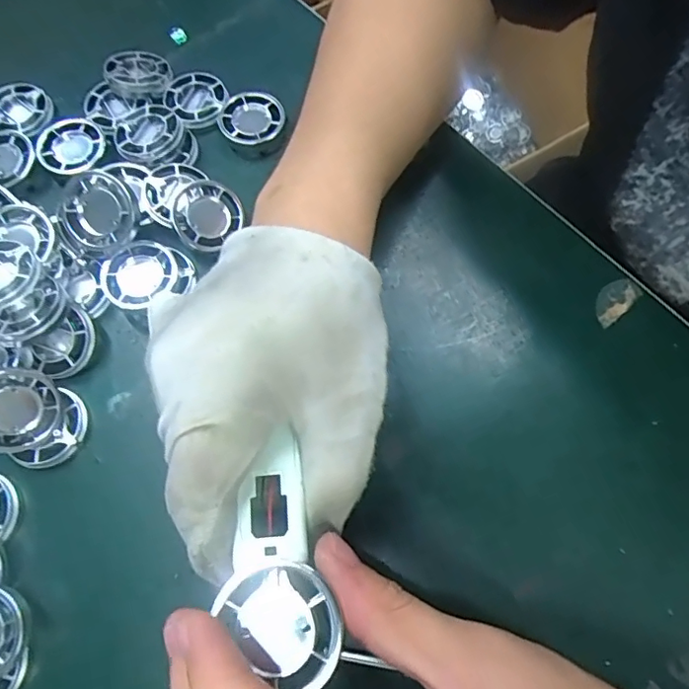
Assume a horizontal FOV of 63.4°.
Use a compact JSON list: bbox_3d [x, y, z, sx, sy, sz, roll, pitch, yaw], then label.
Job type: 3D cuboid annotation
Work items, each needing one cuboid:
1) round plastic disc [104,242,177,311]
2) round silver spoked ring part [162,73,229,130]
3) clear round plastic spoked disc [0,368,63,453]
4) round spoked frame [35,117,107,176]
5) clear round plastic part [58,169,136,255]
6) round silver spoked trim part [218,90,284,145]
[{"bbox_3d":[-0.106,-0.034,0.290,0.036,0.015,0.032,-26,71,-8],"label":"round plastic disc"},{"bbox_3d":[-0.090,-0.149,0.342,0.037,0.009,0.039,0,69,1],"label":"round silver spoked ring part"},{"bbox_3d":[-0.151,0.030,0.254,0.037,0.004,0.036,-6,102,-28],"label":"clear round plastic spoked disc"},{"bbox_3d":[-0.162,-0.117,0.327,0.036,0.008,0.037,0,69,1],"label":"round spoked frame"},{"bbox_3d":[-0.125,-0.067,0.284,0.037,0.008,0.037,-2,105,-9],"label":"clear round plastic part"},{"bbox_3d":[-0.055,-0.135,0.332,0.038,0.005,0.037,0,73,-1],"label":"round silver spoked trim part"}]

